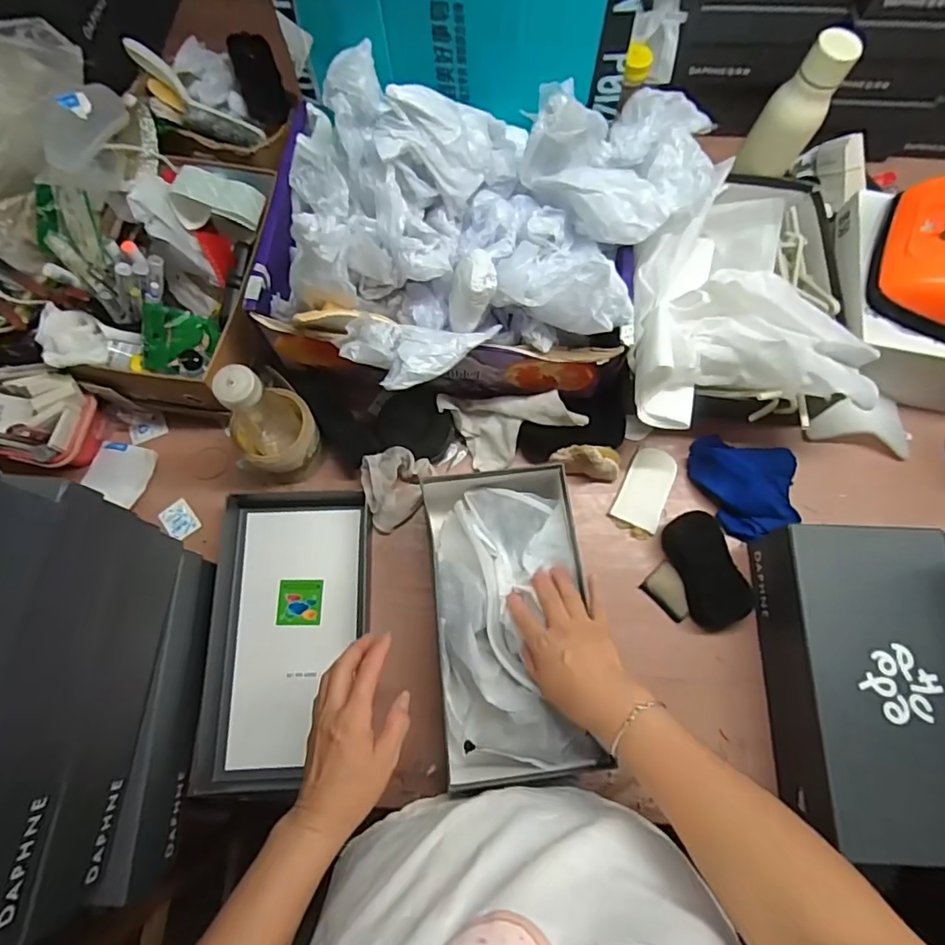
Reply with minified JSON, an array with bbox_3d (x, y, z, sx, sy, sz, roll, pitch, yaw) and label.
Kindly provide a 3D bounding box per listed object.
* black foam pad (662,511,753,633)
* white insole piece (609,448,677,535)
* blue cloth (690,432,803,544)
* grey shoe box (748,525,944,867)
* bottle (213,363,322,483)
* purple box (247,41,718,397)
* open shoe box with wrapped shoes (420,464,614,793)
[{"bbox_3d":[0.267,0.110,0.614,0.064,0.032,0.127,-19,74,-7],"label":"black foam pad"},{"bbox_3d":[0.212,0.019,0.658,0.053,0.004,0.101,24,77,11],"label":"white insole piece"},{"bbox_3d":[0.330,0.008,0.647,0.105,0.036,0.133,-23,75,-8],"label":"blue cloth"},{"bbox_3d":[0.399,0.211,0.547,0.167,0.091,0.294,4,73,0],"label":"grey shoe box"},{"bbox_3d":[-0.219,-0.051,0.576,0.090,0.173,0.074,-39,77,-12],"label":"bottle"},{"bbox_3d":[0.007,-0.250,0.588,0.458,0.227,0.364,4,73,0],"label":"purple box"},{"bbox_3d":[0.033,0.147,0.557,0.157,0.085,0.305,0,71,-1],"label":"open shoe box with wrapped shoes"}]

